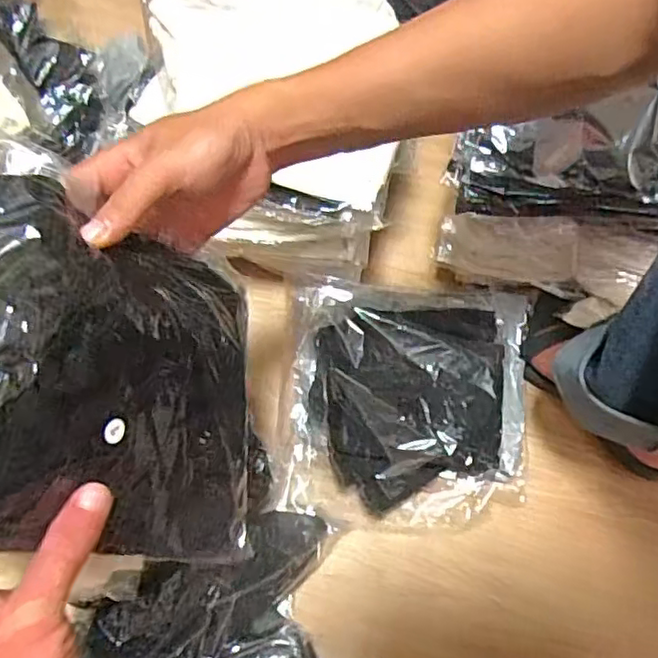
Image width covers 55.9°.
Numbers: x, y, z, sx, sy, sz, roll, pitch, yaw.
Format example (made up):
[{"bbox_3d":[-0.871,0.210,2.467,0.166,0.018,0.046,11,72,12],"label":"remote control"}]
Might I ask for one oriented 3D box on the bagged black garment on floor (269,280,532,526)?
[{"bbox_3d":[0.082,0.069,0.631,0.232,0.050,0.250,3,69,2],"label":"bagged black garment on floor"}]

